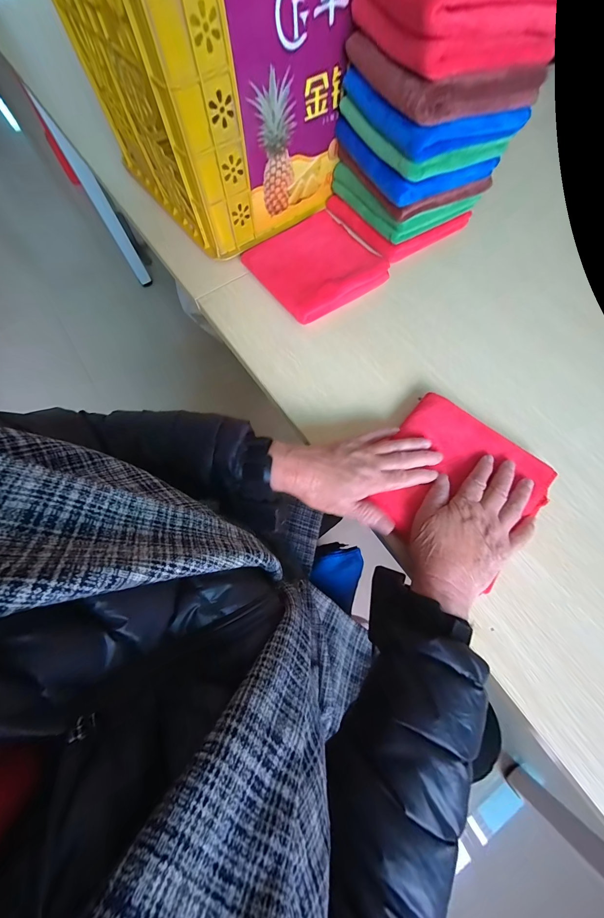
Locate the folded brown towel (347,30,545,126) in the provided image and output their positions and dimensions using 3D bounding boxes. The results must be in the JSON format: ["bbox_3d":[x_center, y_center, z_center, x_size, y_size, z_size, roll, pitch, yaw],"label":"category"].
[{"bbox_3d":[0.163,-0.472,0.374,0.164,0.035,0.182,-19,69,-5],"label":"folded brown towel"}]

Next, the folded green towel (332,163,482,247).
[{"bbox_3d":[0.160,-0.444,0.514,0.186,0.040,0.188,-29,70,-8],"label":"folded green towel"}]

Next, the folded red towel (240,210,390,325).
[{"bbox_3d":[0.012,-0.304,0.491,0.169,0.030,0.180,-35,72,-11],"label":"folded red towel"}]

